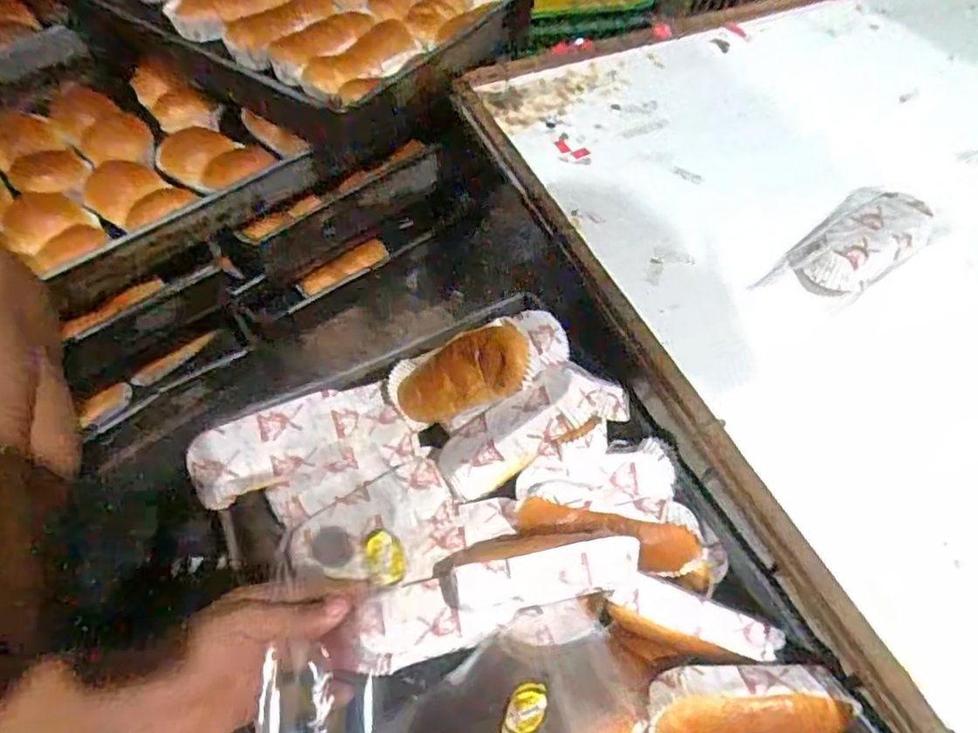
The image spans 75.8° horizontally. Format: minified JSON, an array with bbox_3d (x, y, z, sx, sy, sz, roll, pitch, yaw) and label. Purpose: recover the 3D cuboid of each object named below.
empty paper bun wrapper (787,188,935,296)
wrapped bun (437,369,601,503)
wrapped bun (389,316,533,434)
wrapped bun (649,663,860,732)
[{"bbox_3d":[0.355,-0.121,0.596,0.160,0.040,0.084,-37,66,-23],"label":"empty paper bun wrapper"},{"bbox_3d":[0.024,0.055,0.533,0.139,0.046,0.058,-34,63,5],"label":"wrapped bun"},{"bbox_3d":[-0.023,0.010,0.558,0.155,0.043,0.067,-21,49,35],"label":"wrapped bun"},{"bbox_3d":[0.189,0.256,0.453,0.145,0.065,0.081,-9,58,-8],"label":"wrapped bun"}]

